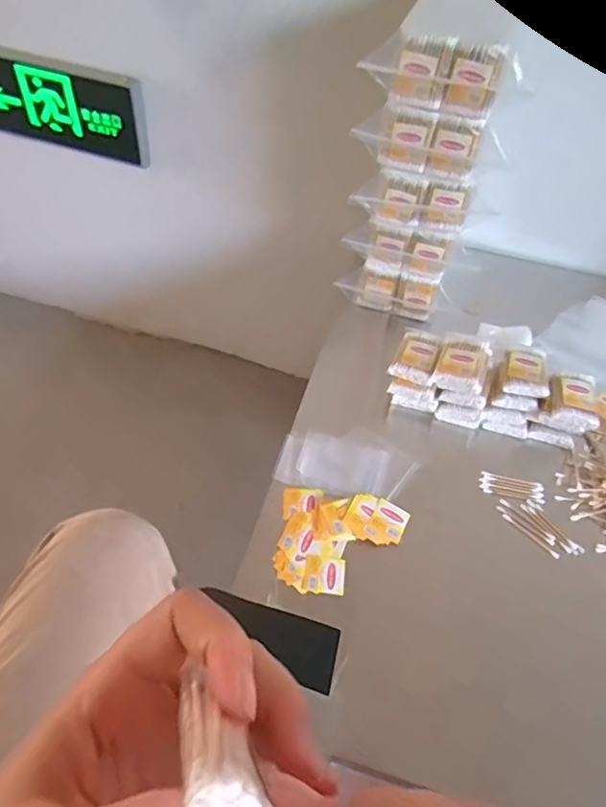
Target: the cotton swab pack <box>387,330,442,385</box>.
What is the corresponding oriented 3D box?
[{"bbox_3d":[0.150,-0.063,0.748,0.054,0.022,0.076,22,54,12],"label":"cotton swab pack"}]

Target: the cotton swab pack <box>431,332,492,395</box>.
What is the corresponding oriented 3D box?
[{"bbox_3d":[0.205,-0.052,0.730,0.063,0.030,0.083,20,54,11],"label":"cotton swab pack"}]

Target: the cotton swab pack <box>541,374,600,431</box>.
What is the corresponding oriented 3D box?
[{"bbox_3d":[0.338,0.001,0.721,0.062,0.029,0.068,19,54,10],"label":"cotton swab pack"}]

